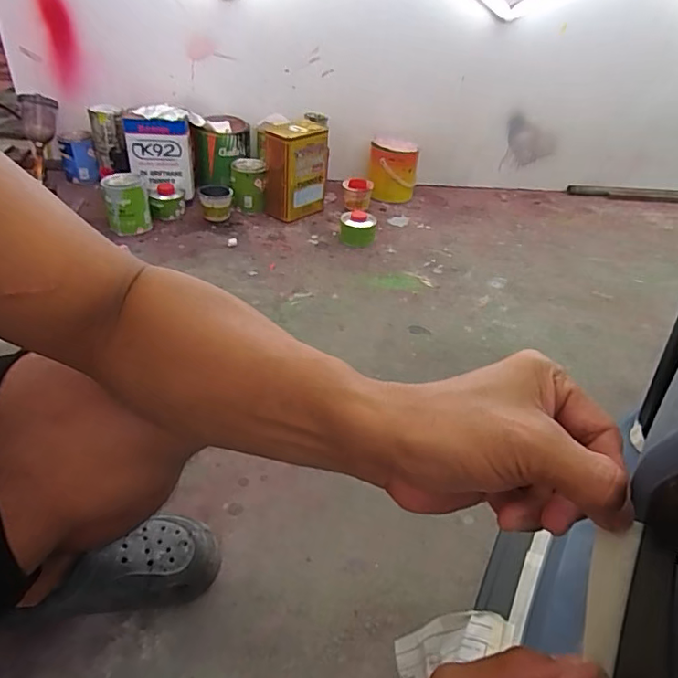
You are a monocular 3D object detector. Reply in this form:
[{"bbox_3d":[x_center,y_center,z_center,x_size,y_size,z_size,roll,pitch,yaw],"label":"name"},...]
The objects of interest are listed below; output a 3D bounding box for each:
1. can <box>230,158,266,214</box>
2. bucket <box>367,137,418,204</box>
[{"bbox_3d":[-0.268,-0.449,1.556,0.099,0.140,0.096,1,38,-6],"label":"can"},{"bbox_3d":[0.174,-0.555,1.724,0.152,0.177,0.147,7,38,2],"label":"bucket"}]

